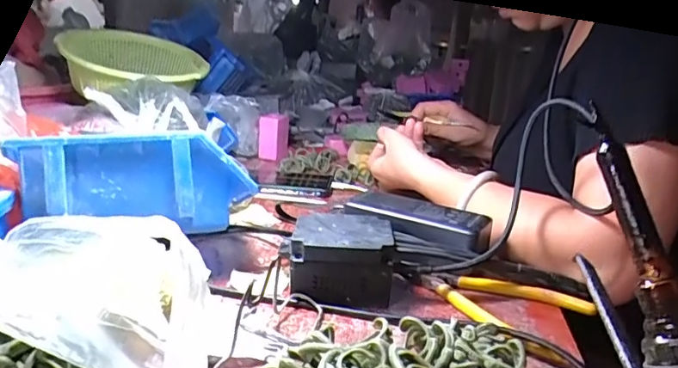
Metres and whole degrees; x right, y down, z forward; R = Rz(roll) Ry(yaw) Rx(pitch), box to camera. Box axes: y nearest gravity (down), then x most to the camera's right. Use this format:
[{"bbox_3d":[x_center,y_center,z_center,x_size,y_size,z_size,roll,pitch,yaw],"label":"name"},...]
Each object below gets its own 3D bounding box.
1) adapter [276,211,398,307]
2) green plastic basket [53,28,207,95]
[{"bbox_3d":[0.001,0.059,0.413,0.082,0.050,0.078,3,17,-4],"label":"adapter"},{"bbox_3d":[-0.300,-0.159,0.740,0.196,0.067,0.186,14,28,0],"label":"green plastic basket"}]

